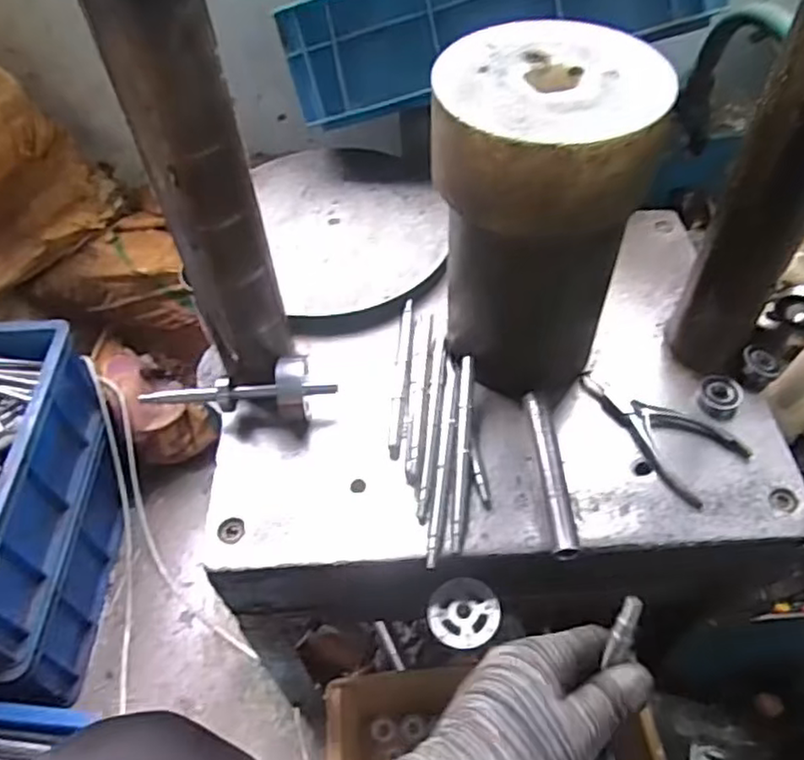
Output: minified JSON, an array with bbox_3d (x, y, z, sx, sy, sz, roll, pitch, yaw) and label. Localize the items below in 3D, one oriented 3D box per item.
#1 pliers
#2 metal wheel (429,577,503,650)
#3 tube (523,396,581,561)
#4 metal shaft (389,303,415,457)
[{"bbox_3d":[0.202,0.037,0.544,0.070,0.013,0.137,-37,59,-24],"label":"pliers"},{"bbox_3d":[0.046,0.174,0.498,0.052,0.008,0.050,-1,51,2],"label":"metal wheel"},{"bbox_3d":[0.114,0.067,0.509,0.019,0.013,0.137,-3,51,0],"label":"tube"},{"bbox_3d":[0.001,-0.006,0.586,0.014,0.015,0.162,3,52,5],"label":"metal shaft"}]

